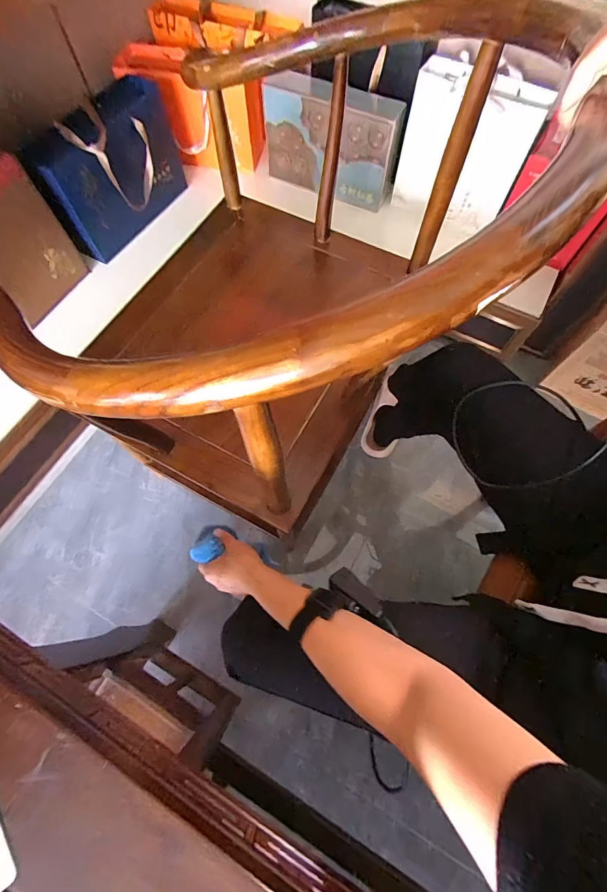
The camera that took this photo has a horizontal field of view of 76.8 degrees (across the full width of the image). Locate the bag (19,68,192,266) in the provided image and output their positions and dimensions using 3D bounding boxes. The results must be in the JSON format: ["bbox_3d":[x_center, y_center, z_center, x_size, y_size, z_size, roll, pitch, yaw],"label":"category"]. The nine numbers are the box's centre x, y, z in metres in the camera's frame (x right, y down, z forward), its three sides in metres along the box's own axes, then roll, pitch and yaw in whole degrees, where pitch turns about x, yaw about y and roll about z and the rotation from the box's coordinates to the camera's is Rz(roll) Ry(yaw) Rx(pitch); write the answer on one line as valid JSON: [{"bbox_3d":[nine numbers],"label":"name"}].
[{"bbox_3d":[-0.458,-0.701,0.985,0.111,0.253,0.385,18,69,7],"label":"bag"}]

